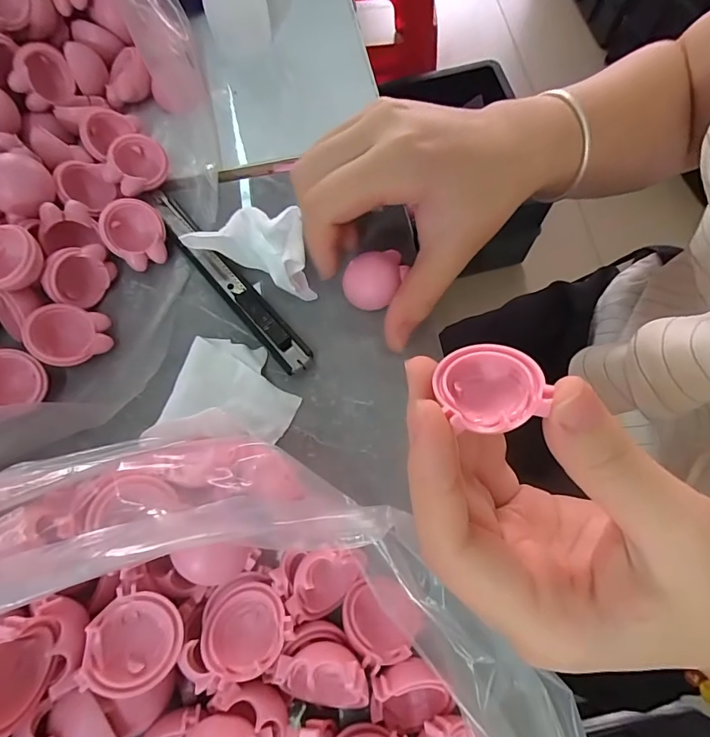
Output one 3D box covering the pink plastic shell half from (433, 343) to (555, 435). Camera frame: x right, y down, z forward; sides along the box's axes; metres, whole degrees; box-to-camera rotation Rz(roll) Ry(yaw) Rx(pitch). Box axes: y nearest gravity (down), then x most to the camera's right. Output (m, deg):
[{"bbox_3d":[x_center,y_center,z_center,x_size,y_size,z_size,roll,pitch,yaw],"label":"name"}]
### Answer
[{"bbox_3d":[0.039,0.008,0.129,0.028,0.015,0.028,-6,49,7],"label":"pink plastic shell half"}]

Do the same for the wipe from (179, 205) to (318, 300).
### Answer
[{"bbox_3d":[-0.046,-0.064,0.217,0.065,0.024,0.035,23,72,10],"label":"wipe"}]

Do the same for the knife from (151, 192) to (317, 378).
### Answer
[{"bbox_3d":[-0.067,-0.048,0.219,0.015,0.008,0.131,-39,73,-12],"label":"knife"}]

